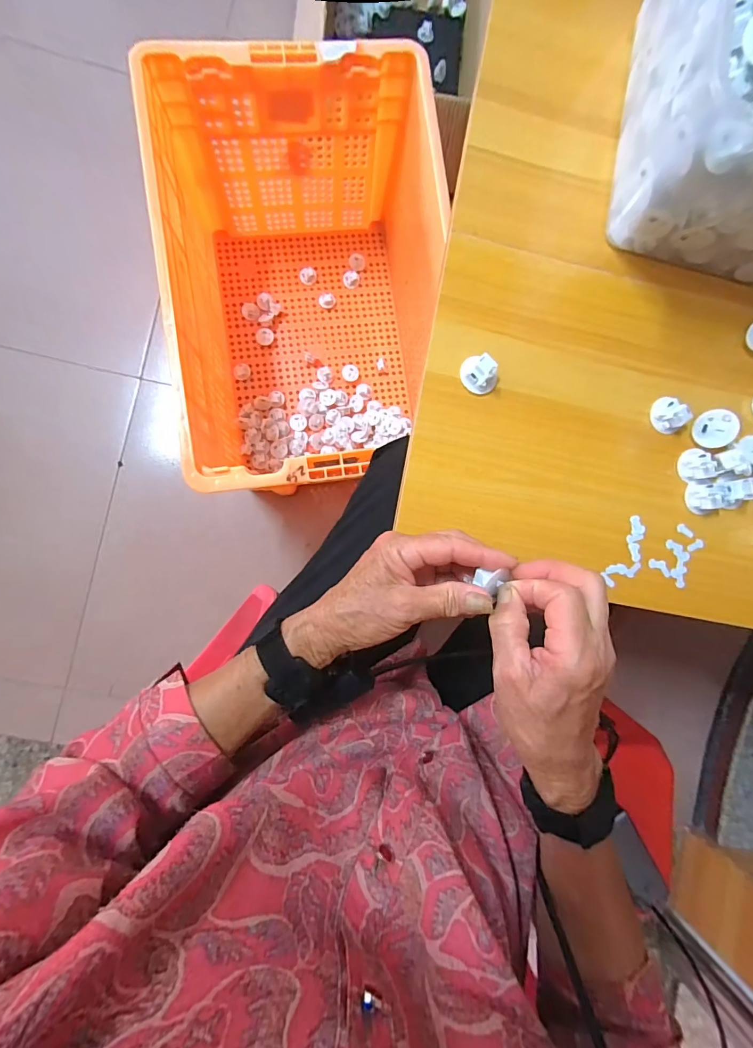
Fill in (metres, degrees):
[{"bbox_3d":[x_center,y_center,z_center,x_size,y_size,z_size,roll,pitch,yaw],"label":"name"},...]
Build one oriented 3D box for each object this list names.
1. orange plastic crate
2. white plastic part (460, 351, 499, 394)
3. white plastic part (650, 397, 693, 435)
[{"bbox_3d":[-0.107,-0.341,0.704,0.371,0.318,0.579,-5,88,-6],"label":"orange plastic crate"},{"bbox_3d":[0.088,-0.129,0.361,0.027,0.016,0.032,-24,90,-7],"label":"white plastic part"},{"bbox_3d":[0.264,-0.099,0.381,0.029,0.016,0.026,43,84,-3],"label":"white plastic part"}]

